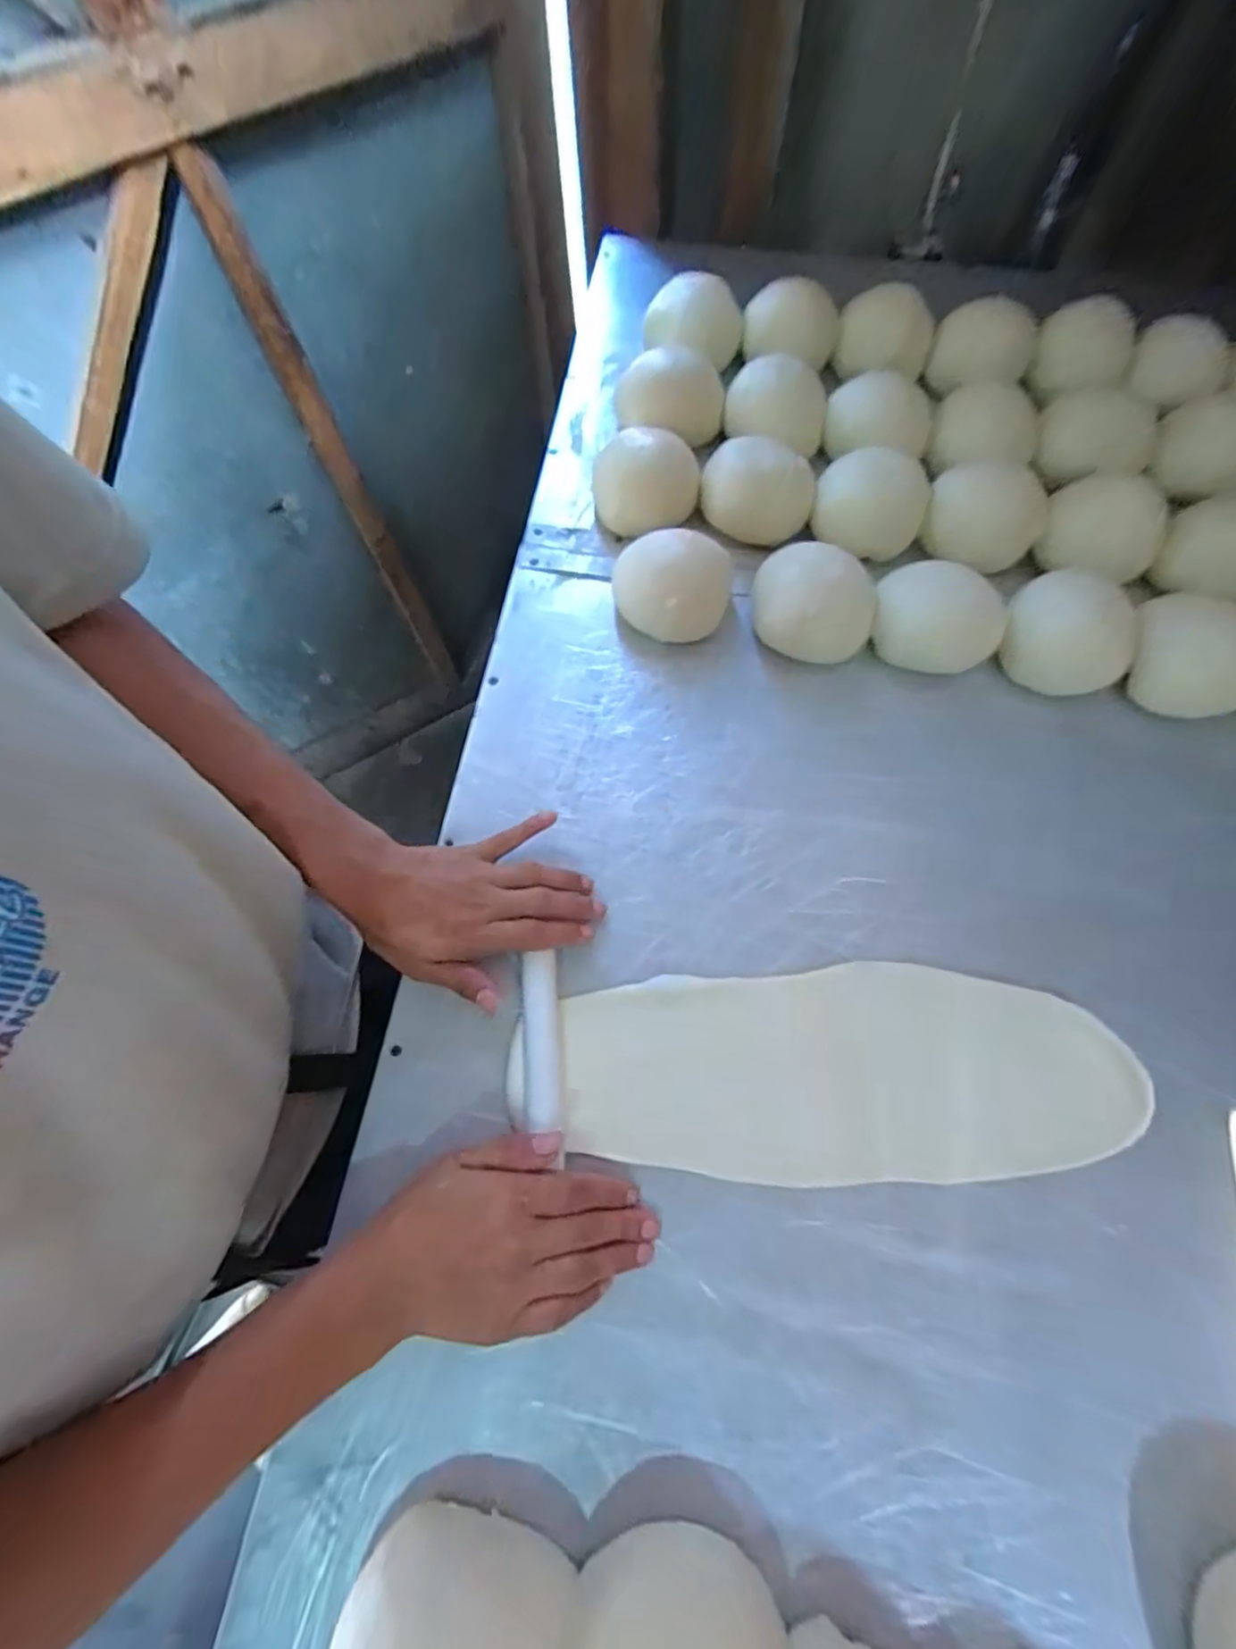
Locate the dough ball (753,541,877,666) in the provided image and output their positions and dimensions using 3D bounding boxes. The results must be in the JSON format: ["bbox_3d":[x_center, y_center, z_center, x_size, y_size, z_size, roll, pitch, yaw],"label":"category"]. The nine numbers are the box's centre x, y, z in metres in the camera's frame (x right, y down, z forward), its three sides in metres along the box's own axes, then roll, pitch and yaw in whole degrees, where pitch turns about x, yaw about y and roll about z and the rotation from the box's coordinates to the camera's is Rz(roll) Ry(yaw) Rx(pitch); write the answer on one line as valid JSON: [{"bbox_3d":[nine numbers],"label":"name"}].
[{"bbox_3d":[0.153,-0.174,0.487,0.091,0.045,0.074,17,72,9],"label":"dough ball"}]

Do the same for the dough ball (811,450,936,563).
[{"bbox_3d":[0.205,-0.266,0.509,0.088,0.051,0.070,22,72,10],"label":"dough ball"}]

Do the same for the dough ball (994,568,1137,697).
[{"bbox_3d":[0.336,-0.141,0.462,0.091,0.048,0.069,34,75,14],"label":"dough ball"}]

